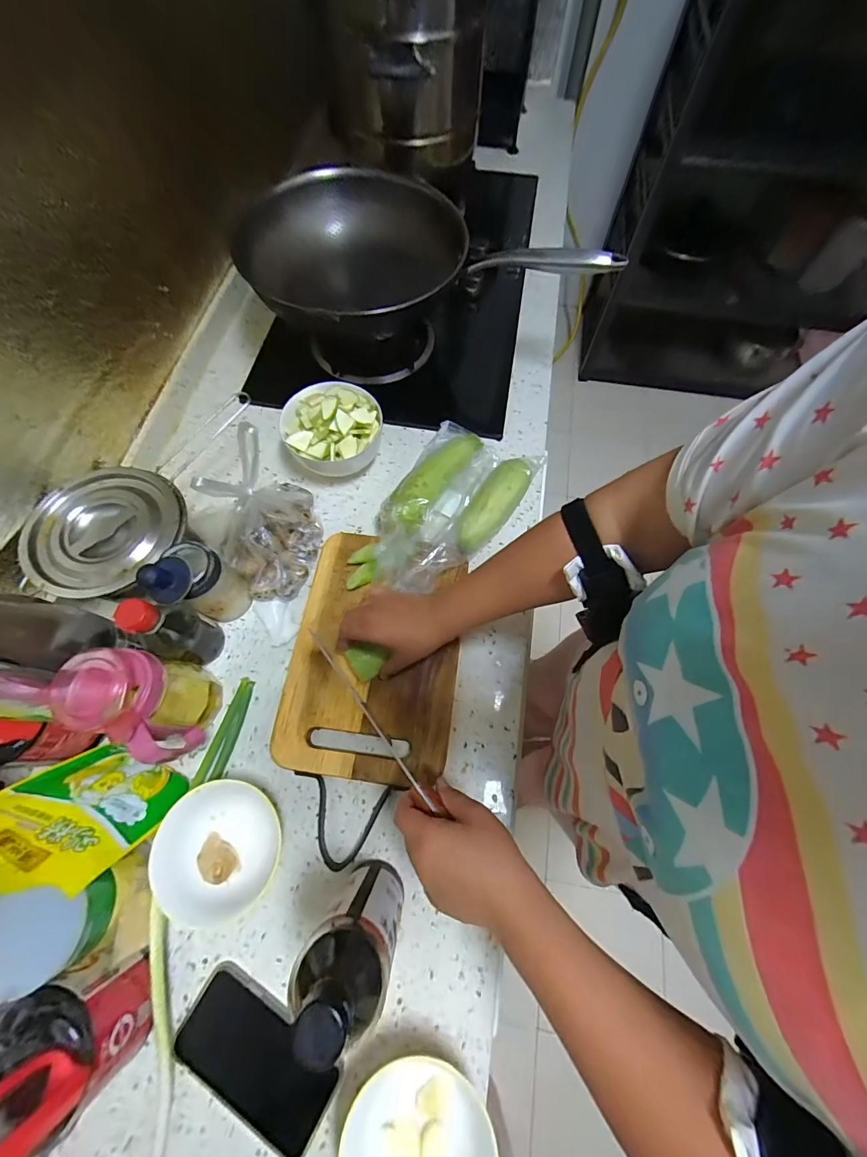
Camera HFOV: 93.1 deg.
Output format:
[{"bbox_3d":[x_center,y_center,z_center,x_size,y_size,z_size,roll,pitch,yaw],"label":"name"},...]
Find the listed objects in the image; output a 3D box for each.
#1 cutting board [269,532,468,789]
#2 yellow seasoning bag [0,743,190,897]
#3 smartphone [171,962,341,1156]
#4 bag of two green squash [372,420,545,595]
[{"bbox_3d":[-0.071,0.088,0.519,0.201,0.027,0.295,7,68,2],"label":"cutting board"},{"bbox_3d":[-0.340,0.223,0.394,0.133,0.154,0.027,22,103,6],"label":"yellow seasoning bag"},{"bbox_3d":[-0.164,0.444,0.381,0.149,0.013,0.079,30,71,11],"label":"smartphone"},{"bbox_3d":[0.015,-0.100,0.567,0.158,0.086,0.274,33,71,12],"label":"bag of two green squash"}]

